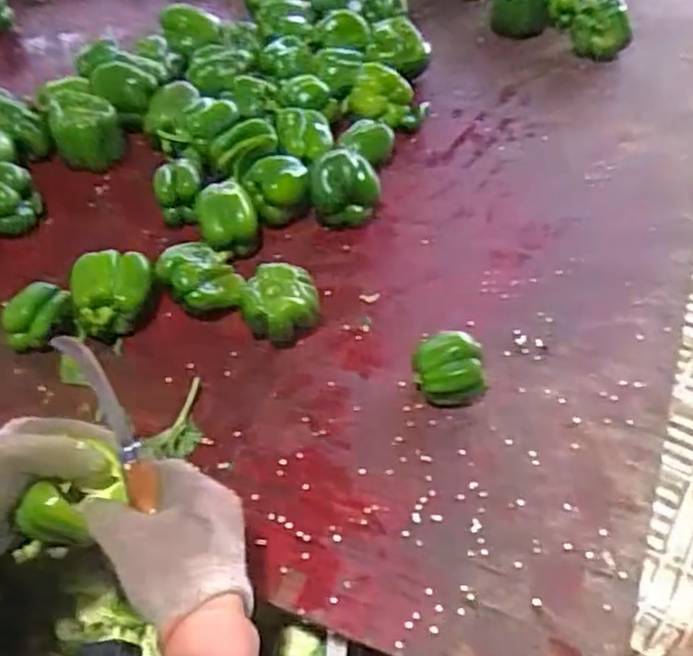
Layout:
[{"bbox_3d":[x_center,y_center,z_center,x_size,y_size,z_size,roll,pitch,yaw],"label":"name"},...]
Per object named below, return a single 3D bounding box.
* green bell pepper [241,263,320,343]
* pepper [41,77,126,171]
[{"bbox_3d":[-0.066,-0.022,0.708,0.075,0.069,0.067,-11,49,-3],"label":"green bell pepper"},{"bbox_3d":[-0.343,-0.268,0.921,0.086,0.070,0.110,-23,51,-13],"label":"pepper"}]

